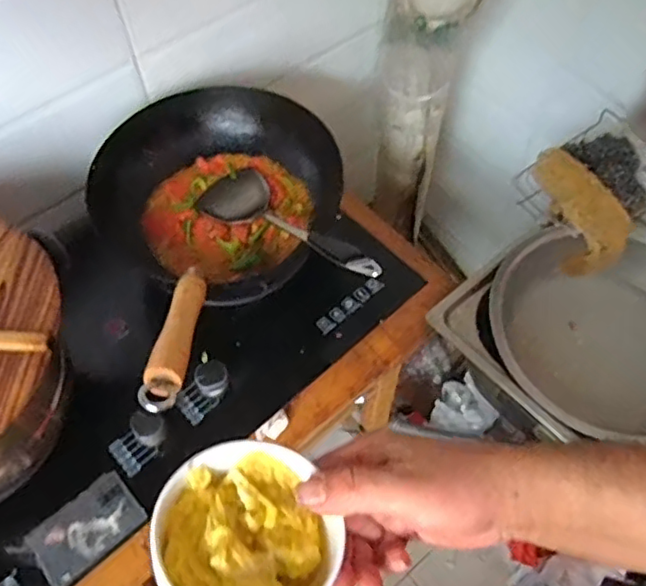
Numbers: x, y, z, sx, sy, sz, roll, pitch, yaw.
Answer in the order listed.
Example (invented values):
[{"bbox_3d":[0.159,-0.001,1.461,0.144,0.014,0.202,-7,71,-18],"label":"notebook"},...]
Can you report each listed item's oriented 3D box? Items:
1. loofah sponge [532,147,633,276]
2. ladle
[{"bbox_3d":[0.336,-0.103,0.851,0.061,0.132,0.160,-31,63,-22],"label":"loofah sponge"},{"bbox_3d":[-0.044,-0.087,0.752,0.091,0.038,0.336,-31,35,-22],"label":"ladle"}]

